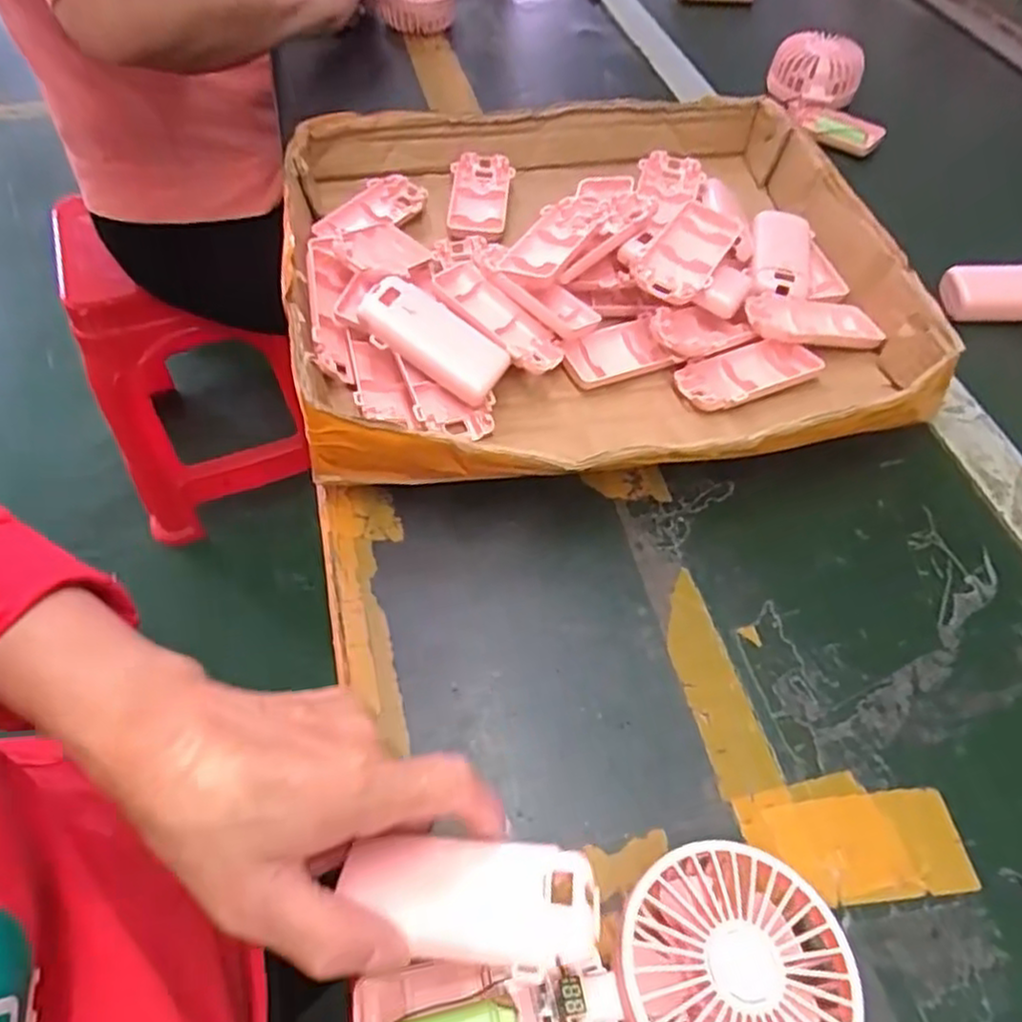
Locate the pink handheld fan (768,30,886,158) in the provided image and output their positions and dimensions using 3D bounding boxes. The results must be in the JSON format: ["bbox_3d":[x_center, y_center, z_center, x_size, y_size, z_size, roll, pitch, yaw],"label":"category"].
[{"bbox_3d":[0.301,-0.398,0.680,0.085,0.053,0.133,-3,55,-2],"label":"pink handheld fan"}]

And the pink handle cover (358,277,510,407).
[{"bbox_3d":[-0.047,-0.105,0.439,0.093,0.026,0.036,34,58,-8],"label":"pink handle cover"}]

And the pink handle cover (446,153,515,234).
[{"bbox_3d":[-0.026,-0.260,0.591,0.049,0.025,0.087,2,55,1],"label":"pink handle cover"}]

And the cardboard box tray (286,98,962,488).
[{"bbox_3d":[0.062,-0.165,0.513,0.398,0.088,0.372,-9,56,-6],"label":"cardboard box tray"}]

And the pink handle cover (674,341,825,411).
[{"bbox_3d":[0.158,-0.091,0.478,0.097,0.013,0.045,-19,58,-13],"label":"pink handle cover"}]

